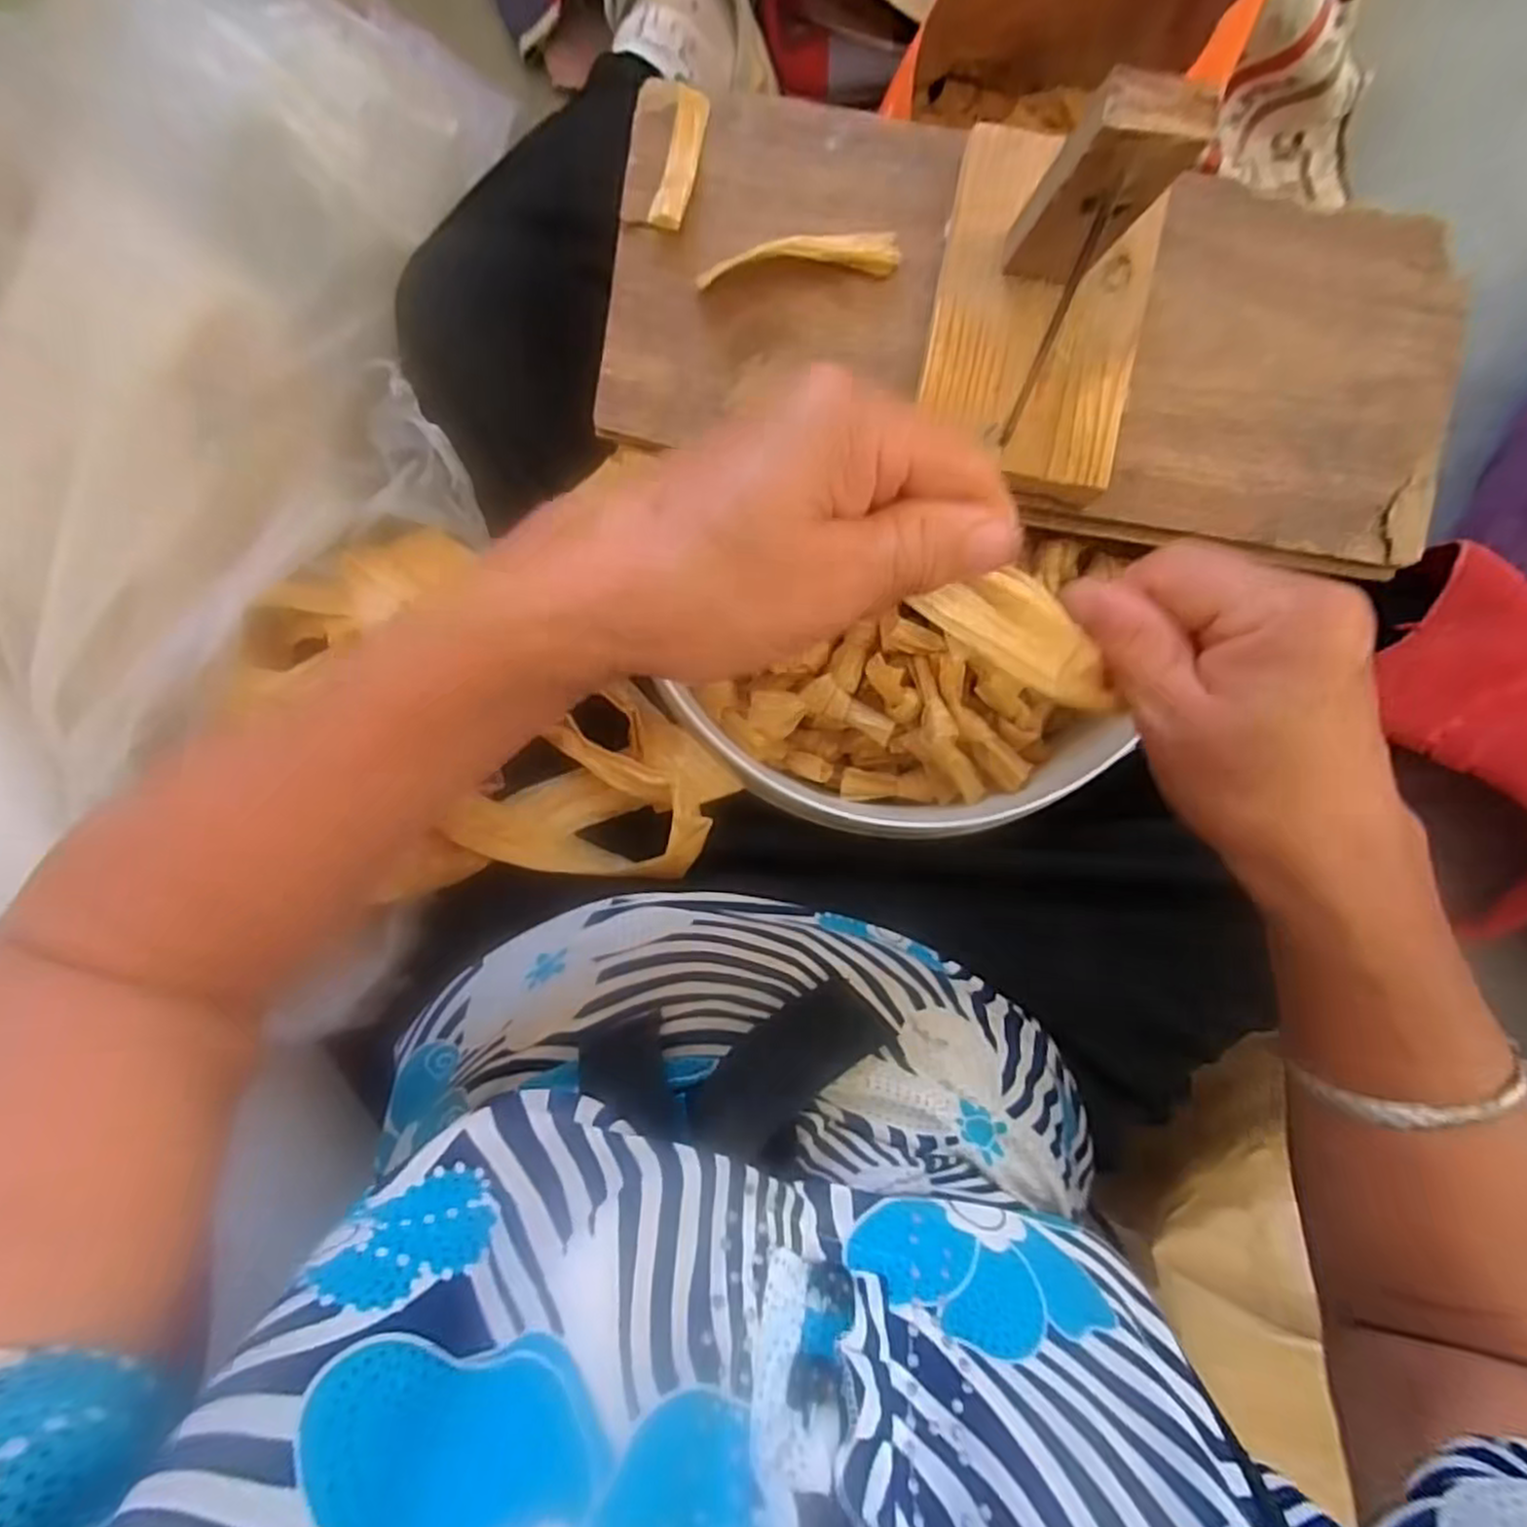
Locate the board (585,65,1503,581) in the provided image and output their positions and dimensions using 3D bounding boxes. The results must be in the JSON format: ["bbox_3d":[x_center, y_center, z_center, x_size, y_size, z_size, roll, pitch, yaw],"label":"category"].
[{"bbox_3d":[0.124,-0.188,0.290,0.381,0.128,0.163,11,94,-3],"label":"board"}]

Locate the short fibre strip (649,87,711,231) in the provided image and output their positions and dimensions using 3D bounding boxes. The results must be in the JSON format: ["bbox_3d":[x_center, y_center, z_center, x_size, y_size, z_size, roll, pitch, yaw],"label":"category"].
[{"bbox_3d":[-0.036,-0.267,0.334,0.015,0.008,0.062,14,94,-3],"label":"short fibre strip"}]

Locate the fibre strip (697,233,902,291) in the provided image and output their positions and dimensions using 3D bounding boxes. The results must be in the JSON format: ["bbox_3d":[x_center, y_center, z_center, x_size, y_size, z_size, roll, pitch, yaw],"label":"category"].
[{"bbox_3d":[0.016,-0.223,0.333,0.089,0.014,0.018,-6,95,-1],"label":"fibre strip"}]

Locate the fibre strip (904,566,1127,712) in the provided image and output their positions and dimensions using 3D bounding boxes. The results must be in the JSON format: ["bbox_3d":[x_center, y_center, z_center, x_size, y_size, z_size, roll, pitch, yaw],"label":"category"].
[{"bbox_3d":[0.082,-0.037,0.229,0.075,0.004,0.026,25,108,-22],"label":"fibre strip"}]

